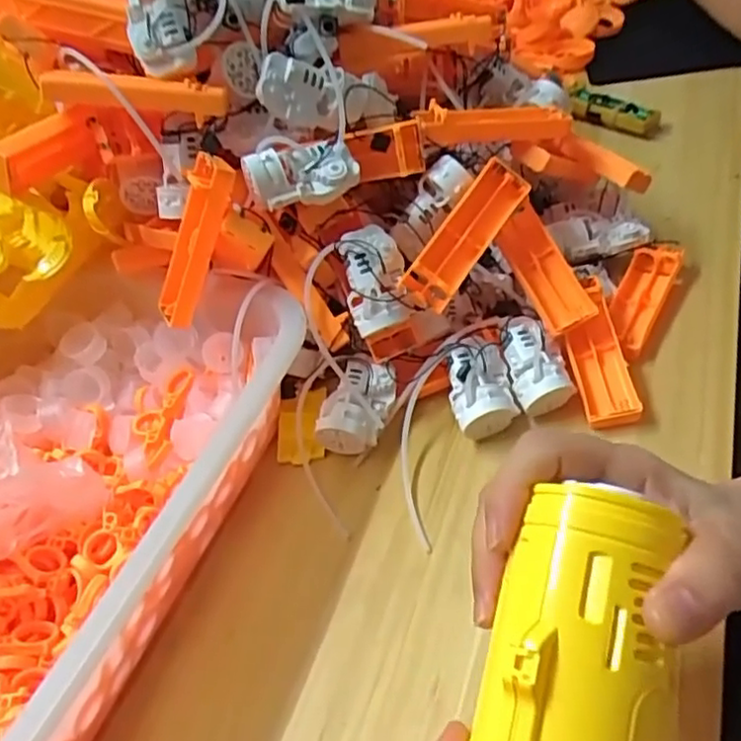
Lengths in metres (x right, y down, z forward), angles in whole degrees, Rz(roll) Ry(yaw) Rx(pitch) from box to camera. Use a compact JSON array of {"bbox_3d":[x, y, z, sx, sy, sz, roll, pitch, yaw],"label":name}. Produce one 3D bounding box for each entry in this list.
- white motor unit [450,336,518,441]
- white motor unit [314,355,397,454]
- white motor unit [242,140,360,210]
[{"bbox_3d":[0.073,0.012,0.438,0.041,0.040,0.067,-9,45,6],"label":"white motor unit"},{"bbox_3d":[-0.007,0.024,0.443,0.040,0.041,0.064,10,50,23],"label":"white motor unit"},{"bbox_3d":[-0.043,-0.126,0.422,0.068,0.029,0.033,-24,45,-9],"label":"white motor unit"}]

